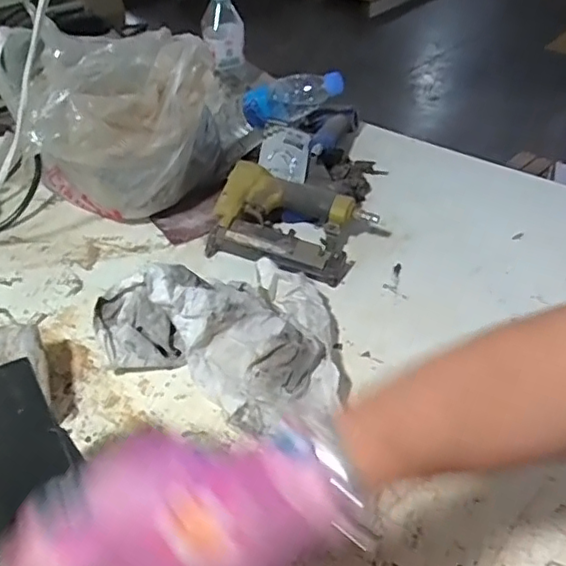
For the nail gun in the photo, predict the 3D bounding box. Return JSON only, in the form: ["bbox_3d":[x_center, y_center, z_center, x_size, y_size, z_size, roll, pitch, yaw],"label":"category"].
[{"bbox_3d":[0.006,-0.077,0.752,0.200,0.073,0.129,15,42,20],"label":"nail gun"}]

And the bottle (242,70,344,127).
[{"bbox_3d":[0.018,-0.294,0.935,0.176,0.059,0.058,-7,34,29],"label":"bottle"}]

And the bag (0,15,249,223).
[{"bbox_3d":[-0.218,-0.206,0.802,0.252,0.236,0.207,-17,41,-17],"label":"bag"}]

